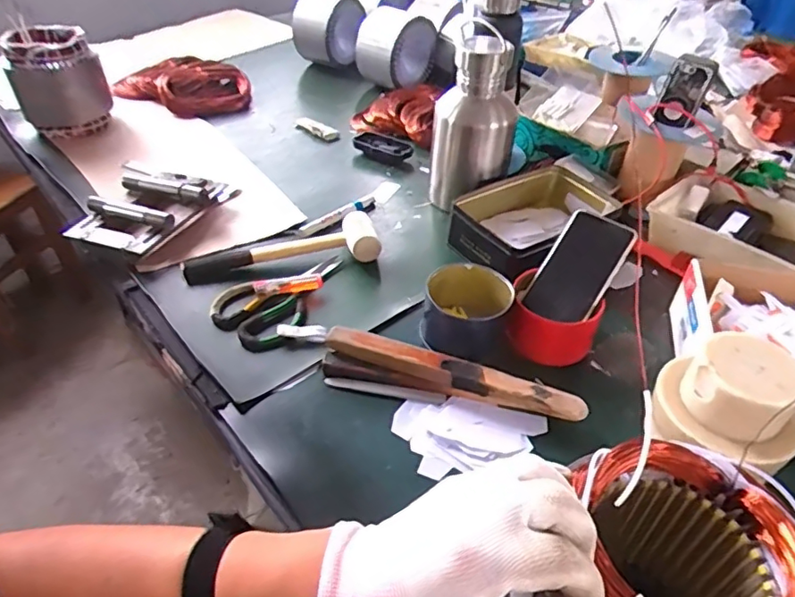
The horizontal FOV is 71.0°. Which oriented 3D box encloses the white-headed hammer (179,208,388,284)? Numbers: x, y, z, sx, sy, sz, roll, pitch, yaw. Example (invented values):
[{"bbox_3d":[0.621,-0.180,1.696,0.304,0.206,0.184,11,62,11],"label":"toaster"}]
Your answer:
[{"bbox_3d":[-0.154,-0.065,0.740,0.254,0.037,0.085,-10,43,-12],"label":"white-headed hammer"}]

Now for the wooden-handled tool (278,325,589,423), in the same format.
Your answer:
[{"bbox_3d":[0.027,0.070,0.604,0.336,0.037,0.029,14,43,15],"label":"wooden-handled tool"}]

